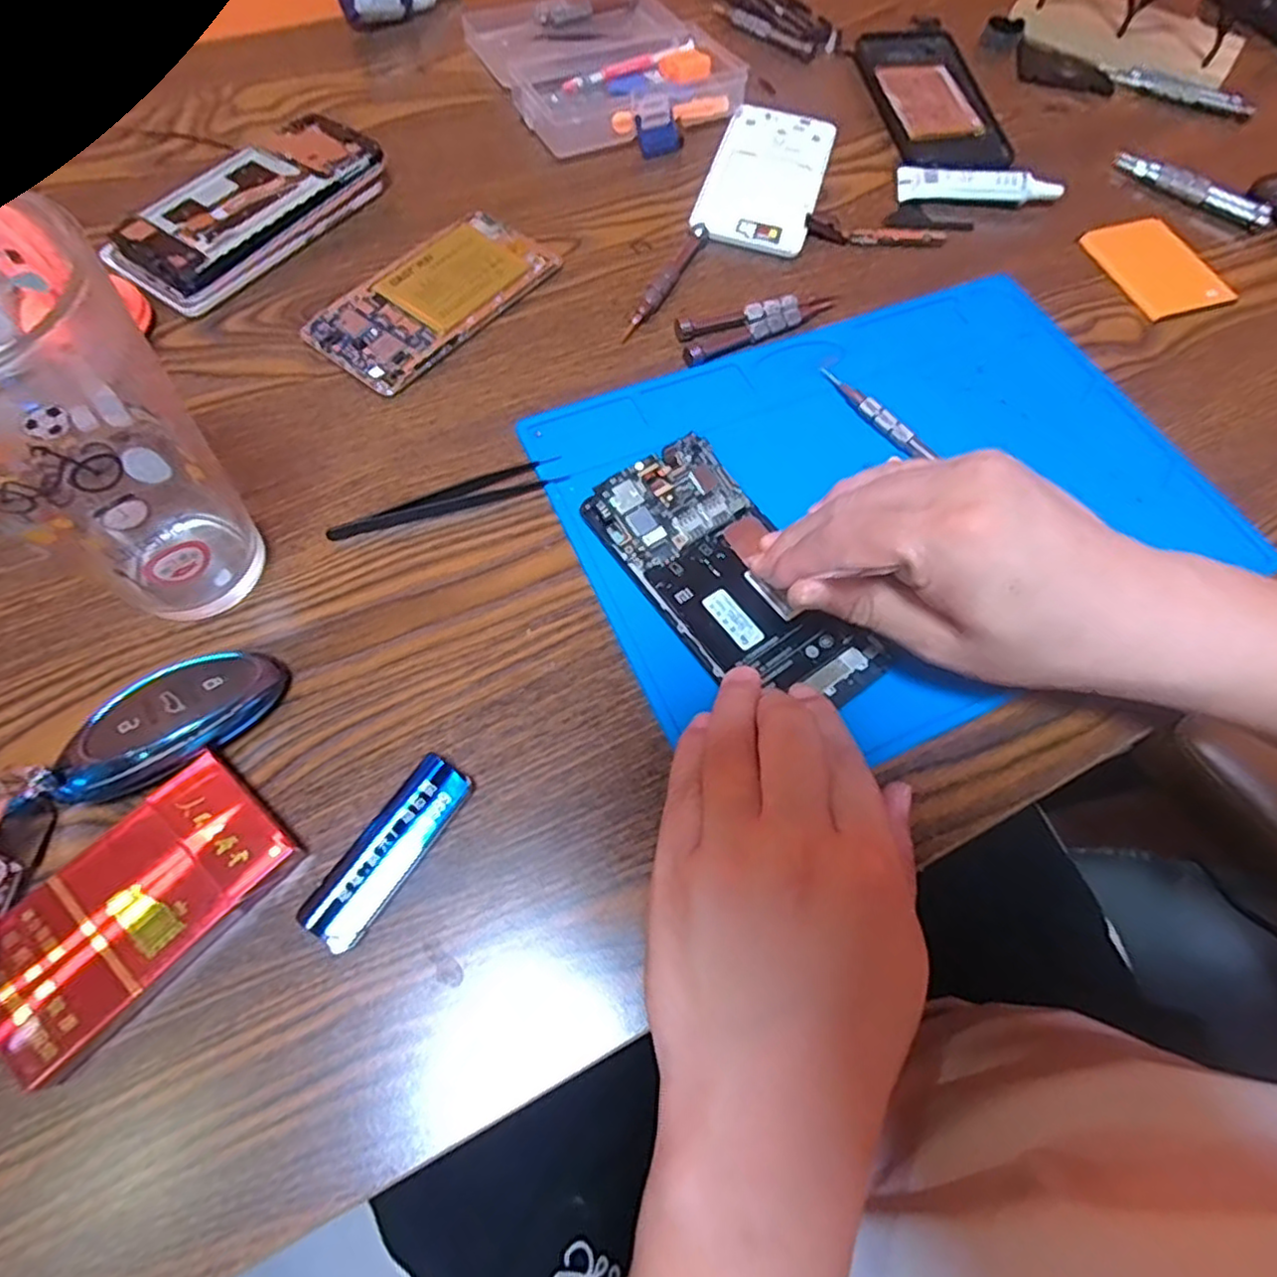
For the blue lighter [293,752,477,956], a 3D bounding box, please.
[{"bbox_3d":[-0.094,0.077,0.256,0.025,0.015,0.072,32,67,11],"label":"blue lighter"}]

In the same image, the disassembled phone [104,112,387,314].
[{"bbox_3d":[-0.233,-0.256,0.401,0.086,0.022,0.156,35,68,13],"label":"disassembled phone"}]

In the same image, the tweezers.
[{"bbox_3d":[-0.093,-0.069,0.330,0.111,0.005,0.016,-16,67,-10],"label":"tweezers"}]

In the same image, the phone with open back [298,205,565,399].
[{"bbox_3d":[-0.114,-0.196,0.385,0.068,0.011,0.141,37,69,13],"label":"phone with open back"}]

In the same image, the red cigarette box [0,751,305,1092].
[{"bbox_3d":[-0.179,0.095,0.242,0.056,0.015,0.099,40,69,14],"label":"red cigarette box"}]

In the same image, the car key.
[{"bbox_3d":[-0.181,0.033,0.265,0.082,0.027,0.032,-32,71,-16],"label":"car key"}]

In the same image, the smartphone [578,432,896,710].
[{"bbox_3d":[0.045,-0.027,0.312,0.073,0.011,0.146,-38,77,-18],"label":"smartphone"}]

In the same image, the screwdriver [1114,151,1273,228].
[{"bbox_3d":[0.377,-0.308,0.464,0.104,0.015,0.012,36,68,13],"label":"screwdriver"}]

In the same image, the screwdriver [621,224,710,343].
[{"bbox_3d":[0.017,-0.211,0.400,0.011,0.011,0.098,26,66,9],"label":"screwdriver"}]

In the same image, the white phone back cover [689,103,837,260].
[{"bbox_3d":[0.084,-0.306,0.449,0.073,0.006,0.145,16,65,5],"label":"white phone back cover"}]

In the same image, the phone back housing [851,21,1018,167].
[{"bbox_3d":[0.211,-0.401,0.499,0.074,0.012,0.170,-6,65,-6],"label":"phone back housing"}]

